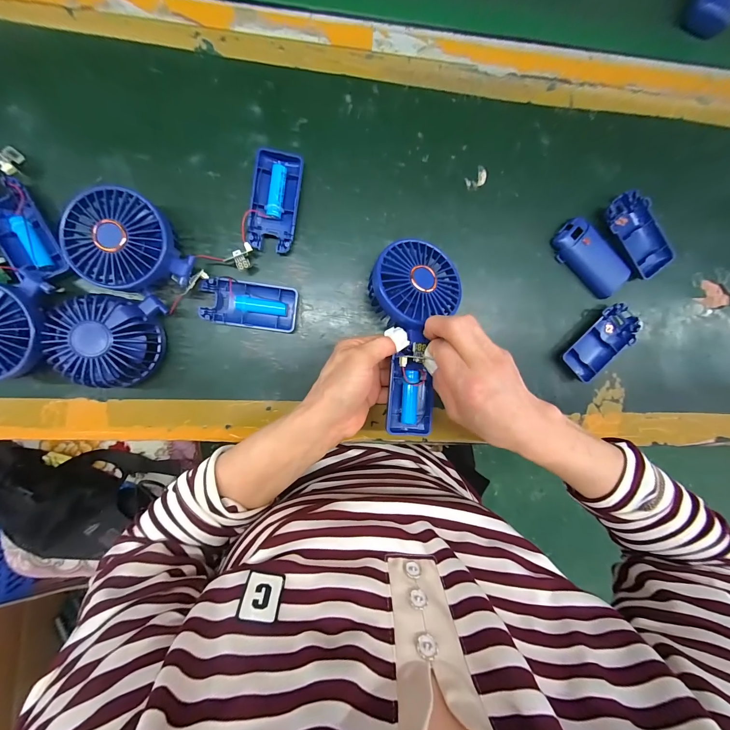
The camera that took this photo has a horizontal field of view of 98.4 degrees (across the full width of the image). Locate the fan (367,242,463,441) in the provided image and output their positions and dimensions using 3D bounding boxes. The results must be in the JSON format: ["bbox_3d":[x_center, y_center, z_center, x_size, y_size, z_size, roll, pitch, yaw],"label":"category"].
[{"bbox_3d":[0.047,-0.025,0.294,0.083,0.031,0.178,1,90,-5],"label":"fan"}]

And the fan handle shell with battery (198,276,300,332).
[{"bbox_3d":[-0.116,-0.060,0.320,0.092,0.017,0.045,7,94,-6],"label":"fan handle shell with battery"}]

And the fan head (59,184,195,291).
[{"bbox_3d":[-0.217,-0.110,0.292,0.084,0.048,0.092,0,95,-5],"label":"fan head"}]

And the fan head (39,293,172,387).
[{"bbox_3d":[-0.241,-0.023,0.296,0.092,0.048,0.085,3,94,-5],"label":"fan head"}]

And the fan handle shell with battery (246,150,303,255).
[{"bbox_3d":[-0.089,-0.161,0.316,0.044,0.015,0.093,9,94,-6],"label":"fan handle shell with battery"}]

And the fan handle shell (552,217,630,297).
[{"bbox_3d":[0.253,-0.120,0.352,0.092,0.013,0.044,43,90,-7],"label":"fan handle shell"}]

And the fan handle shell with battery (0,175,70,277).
[{"bbox_3d":[-0.317,-0.124,0.292,0.043,0.016,0.087,-22,96,-3],"label":"fan handle shell with battery"}]

